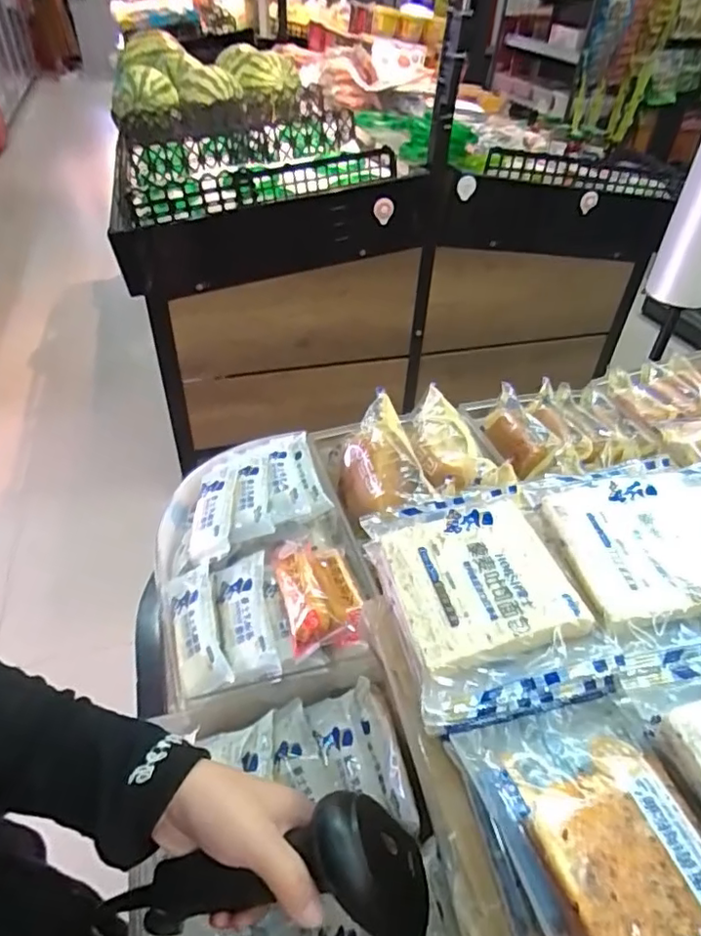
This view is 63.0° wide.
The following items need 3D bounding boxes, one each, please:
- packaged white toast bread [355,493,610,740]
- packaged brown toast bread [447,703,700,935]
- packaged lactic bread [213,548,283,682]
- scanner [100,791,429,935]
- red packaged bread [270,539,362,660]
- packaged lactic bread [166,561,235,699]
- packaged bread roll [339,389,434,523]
[{"bbox_3d":[0.076,0.075,0.351,0.103,0.030,0.144,-8,43,-12],"label":"packaged white toast bread"},{"bbox_3d":[0.120,0.178,0.249,0.093,0.028,0.150,-7,43,-11],"label":"packaged brown toast bread"},{"bbox_3d":[-0.094,0.132,0.504,0.047,0.024,0.124,-7,43,-11],"label":"packaged lactic bread"},{"bbox_3d":[-0.049,0.237,0.327,0.177,0.066,0.062,-10,42,5],"label":"scanner"},{"bbox_3d":[-0.029,0.106,0.506,0.064,0.036,0.112,-9,43,-13],"label":"red packaged bread"},{"bbox_3d":[-0.135,0.138,0.499,0.038,0.024,0.119,-12,44,-16],"label":"packaged lactic bread"},{"bbox_3d":[0.037,-0.011,0.650,0.092,0.077,0.137,1,42,-2],"label":"packaged bread roll"}]

